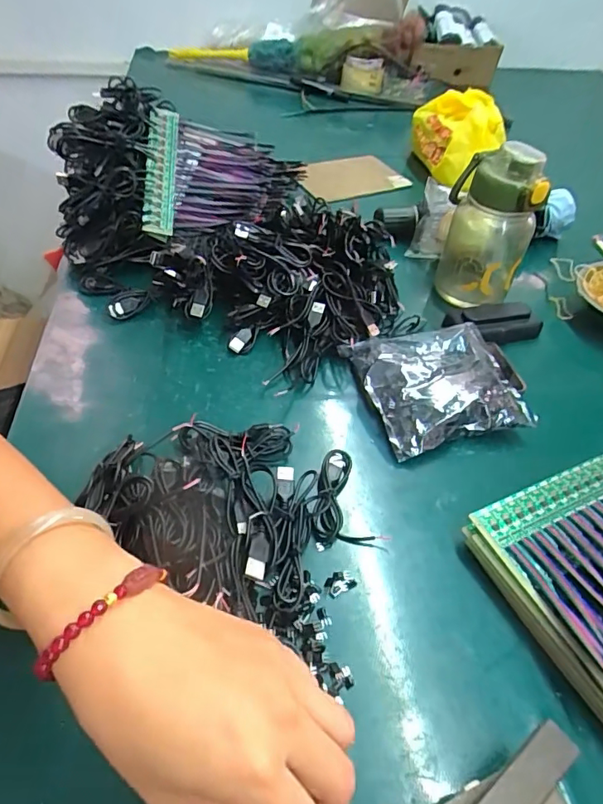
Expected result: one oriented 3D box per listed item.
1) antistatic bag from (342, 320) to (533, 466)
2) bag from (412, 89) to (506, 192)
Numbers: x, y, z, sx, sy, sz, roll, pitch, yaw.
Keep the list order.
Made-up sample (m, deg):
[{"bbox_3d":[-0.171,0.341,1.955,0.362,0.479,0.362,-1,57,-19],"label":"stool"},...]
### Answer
[{"bbox_3d":[0.138,-0.021,0.481,0.160,0.036,0.137,-9,49,-16],"label":"antistatic bag"},{"bbox_3d":[0.235,-0.404,0.765,0.135,0.099,0.142,15,47,6],"label":"bag"}]

